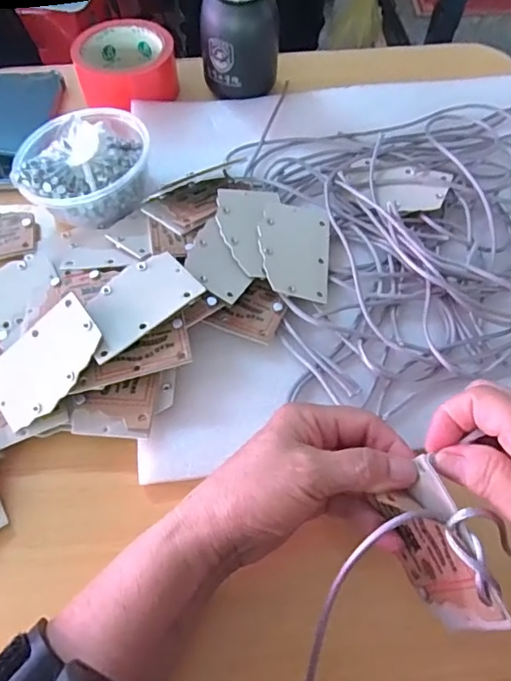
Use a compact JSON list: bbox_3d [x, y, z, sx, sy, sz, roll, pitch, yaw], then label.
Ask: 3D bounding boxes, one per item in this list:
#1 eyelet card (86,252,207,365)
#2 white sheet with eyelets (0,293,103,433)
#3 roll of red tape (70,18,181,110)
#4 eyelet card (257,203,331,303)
[{"bbox_3d":[-0.082,-0.028,0.360,0.081,0.005,0.056,-35,61,-16],"label":"eyelet card"},{"bbox_3d":[-0.140,0.014,0.348,0.057,0.005,0.085,43,93,21],"label":"white sheet with eyelets"},{"bbox_3d":[-0.129,-0.275,0.527,0.096,0.044,0.093,-18,61,-11],"label":"roll of red tape"},{"bbox_3d":[0.030,-0.069,0.401,0.054,0.004,0.084,11,60,-10],"label":"eyelet card"}]

